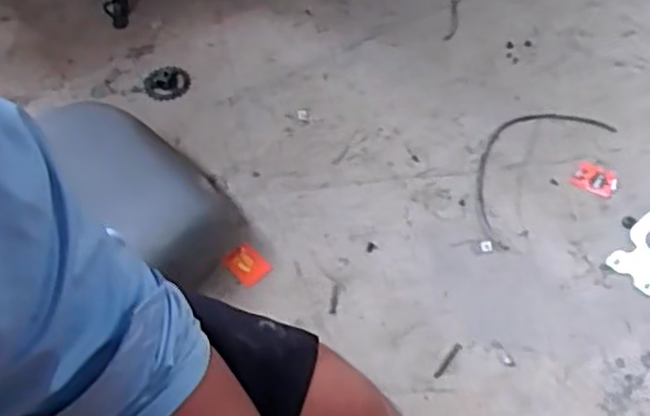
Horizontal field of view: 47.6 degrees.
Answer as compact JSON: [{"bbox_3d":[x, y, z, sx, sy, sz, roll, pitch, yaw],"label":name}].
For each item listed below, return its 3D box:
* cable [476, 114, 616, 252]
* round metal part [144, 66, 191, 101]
[{"bbox_3d":[0.334,-0.075,1.237,0.153,0.008,0.318,37,65,27],"label":"cable"},{"bbox_3d":[-0.287,-0.229,1.344,0.079,0.010,0.079,-1,56,1],"label":"round metal part"}]

